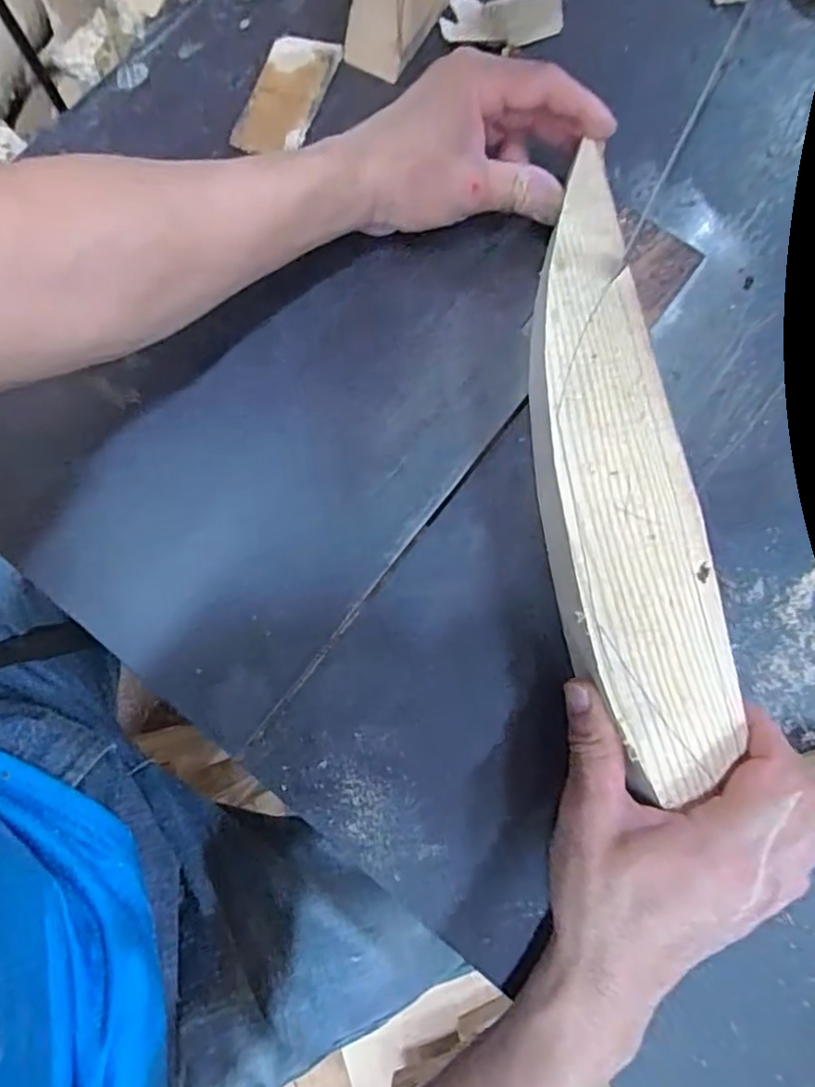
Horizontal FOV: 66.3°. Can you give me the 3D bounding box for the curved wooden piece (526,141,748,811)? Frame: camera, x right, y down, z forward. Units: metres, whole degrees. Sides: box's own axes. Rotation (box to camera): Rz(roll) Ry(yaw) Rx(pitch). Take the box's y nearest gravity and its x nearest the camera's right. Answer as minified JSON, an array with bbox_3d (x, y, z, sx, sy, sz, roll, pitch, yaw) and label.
[{"bbox_3d":[0.100,-0.042,0.316,0.074,0.028,0.310,-6,78,-2],"label":"curved wooden piece"}]

